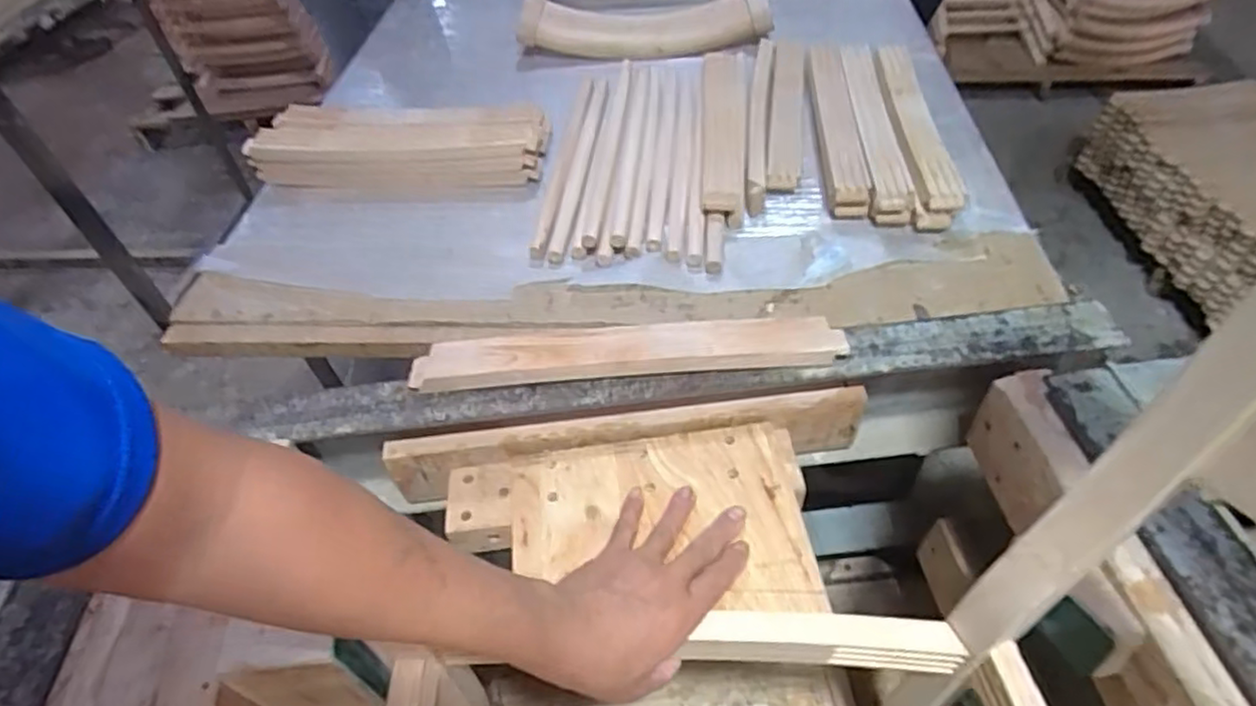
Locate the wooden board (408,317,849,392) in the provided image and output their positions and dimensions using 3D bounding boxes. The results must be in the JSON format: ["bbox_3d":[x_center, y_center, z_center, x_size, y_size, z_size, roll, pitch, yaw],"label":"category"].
[{"bbox_3d":[-0.003,-0.003,0.633,0.387,0.022,0.048,-4,48,1],"label":"wooden board"}]

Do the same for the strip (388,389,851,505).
[{"bbox_3d":[0.001,0.090,0.654,0.442,0.076,0.027,-6,48,-1],"label":"strip"}]

